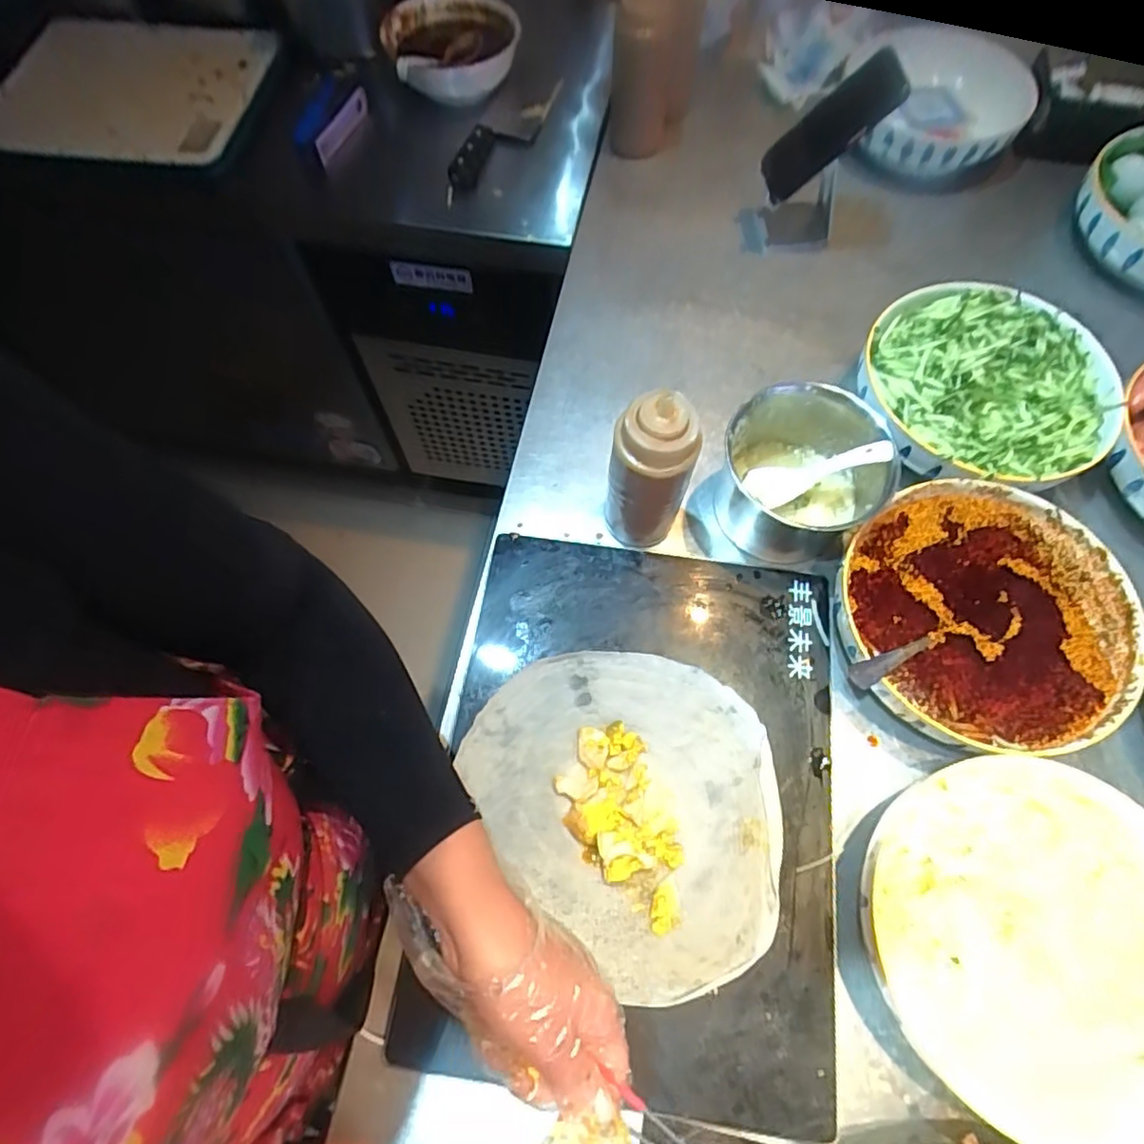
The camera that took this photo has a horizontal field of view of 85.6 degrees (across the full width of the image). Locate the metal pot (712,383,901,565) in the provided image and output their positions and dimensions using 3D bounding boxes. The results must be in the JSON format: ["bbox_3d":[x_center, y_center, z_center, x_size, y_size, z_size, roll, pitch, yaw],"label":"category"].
[{"bbox_3d":[0.201,-0.083,0.552,0.134,0.103,0.114,28,70,11],"label":"metal pot"}]

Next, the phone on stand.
[{"bbox_3d":[0.255,-0.443,0.664,0.114,0.178,0.080,4,67,1],"label":"phone on stand"}]

